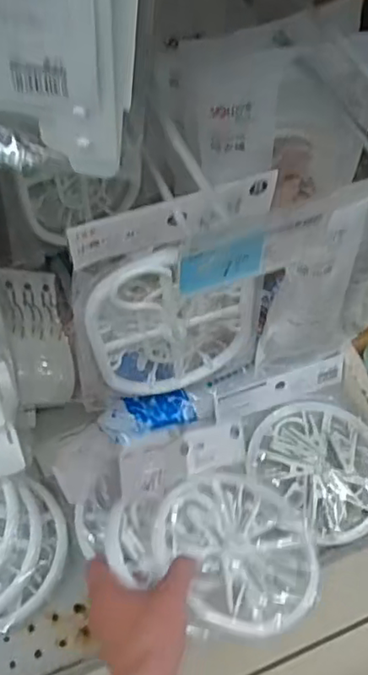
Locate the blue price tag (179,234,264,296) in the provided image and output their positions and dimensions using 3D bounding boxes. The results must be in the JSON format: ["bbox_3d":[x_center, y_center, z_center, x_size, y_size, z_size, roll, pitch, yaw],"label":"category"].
[{"bbox_3d":[0.018,-0.035,0.295,0.042,0.028,0.005,-14,63,-10],"label":"blue price tag"}]

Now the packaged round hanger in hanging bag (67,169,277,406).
[{"bbox_3d":[-0.010,-0.018,0.488,0.152,0.241,0.029,-17,64,-12],"label":"packaged round hanger in hanging bag"}]

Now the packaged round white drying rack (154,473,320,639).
[{"bbox_3d":[0.061,0.204,0.589,0.171,0.031,0.157,17,35,-13],"label":"packaged round white drying rack"}]

